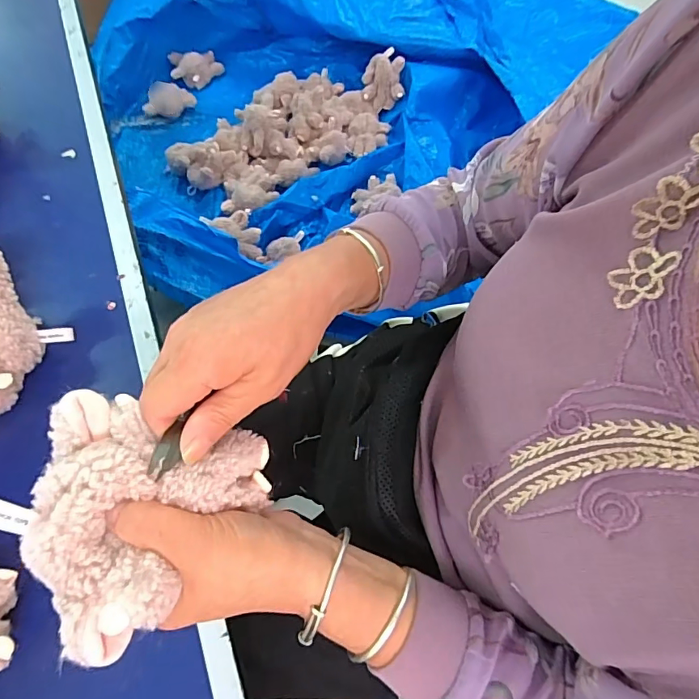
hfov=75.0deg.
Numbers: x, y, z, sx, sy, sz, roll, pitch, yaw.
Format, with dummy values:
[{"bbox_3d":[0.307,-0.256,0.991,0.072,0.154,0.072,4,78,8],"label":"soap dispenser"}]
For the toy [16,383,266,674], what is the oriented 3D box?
[{"bbox_3d":[-0.117,0.092,0.250,0.112,0.052,0.128,13,68,6],"label":"toy"}]

